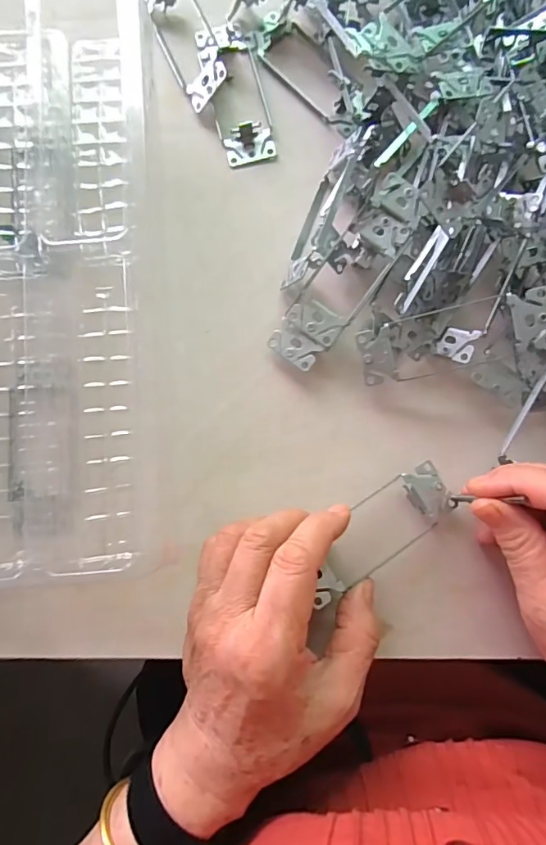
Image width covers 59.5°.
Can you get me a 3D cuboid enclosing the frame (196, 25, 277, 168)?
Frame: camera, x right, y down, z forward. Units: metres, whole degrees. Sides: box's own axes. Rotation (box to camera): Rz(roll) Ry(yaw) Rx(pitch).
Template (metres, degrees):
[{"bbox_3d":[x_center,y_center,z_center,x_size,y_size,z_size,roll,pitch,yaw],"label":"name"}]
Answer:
[{"bbox_3d":[-0.023,-0.226,0.323,0.038,0.009,0.102,-13,82,-3],"label":"frame"}]

